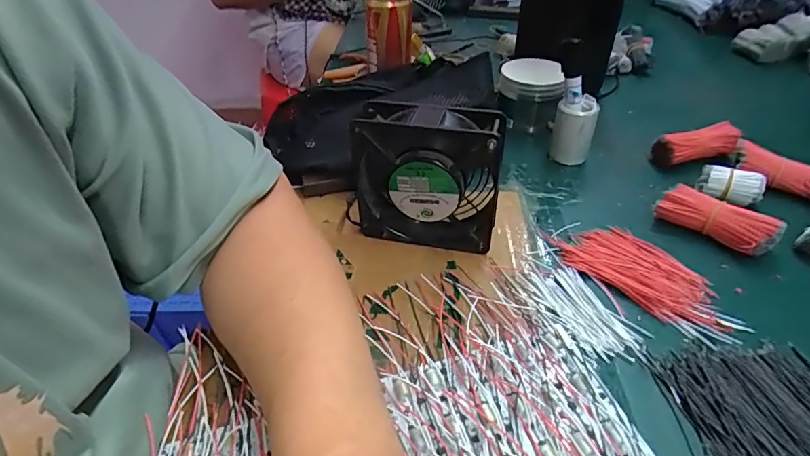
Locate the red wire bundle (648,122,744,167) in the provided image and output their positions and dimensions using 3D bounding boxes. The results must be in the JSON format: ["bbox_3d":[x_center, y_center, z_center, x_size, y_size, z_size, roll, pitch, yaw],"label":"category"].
[{"bbox_3d":[0.317,-0.093,0.502,0.083,0.033,0.027,-13,38,11],"label":"red wire bundle"}]

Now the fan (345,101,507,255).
[{"bbox_3d":[0.018,-0.043,0.401,0.127,0.123,0.048,10,42,16],"label":"fan"}]

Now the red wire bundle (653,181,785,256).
[{"bbox_3d":[0.280,-0.007,0.414,0.031,0.037,0.091,-32,48,-30],"label":"red wire bundle"}]

